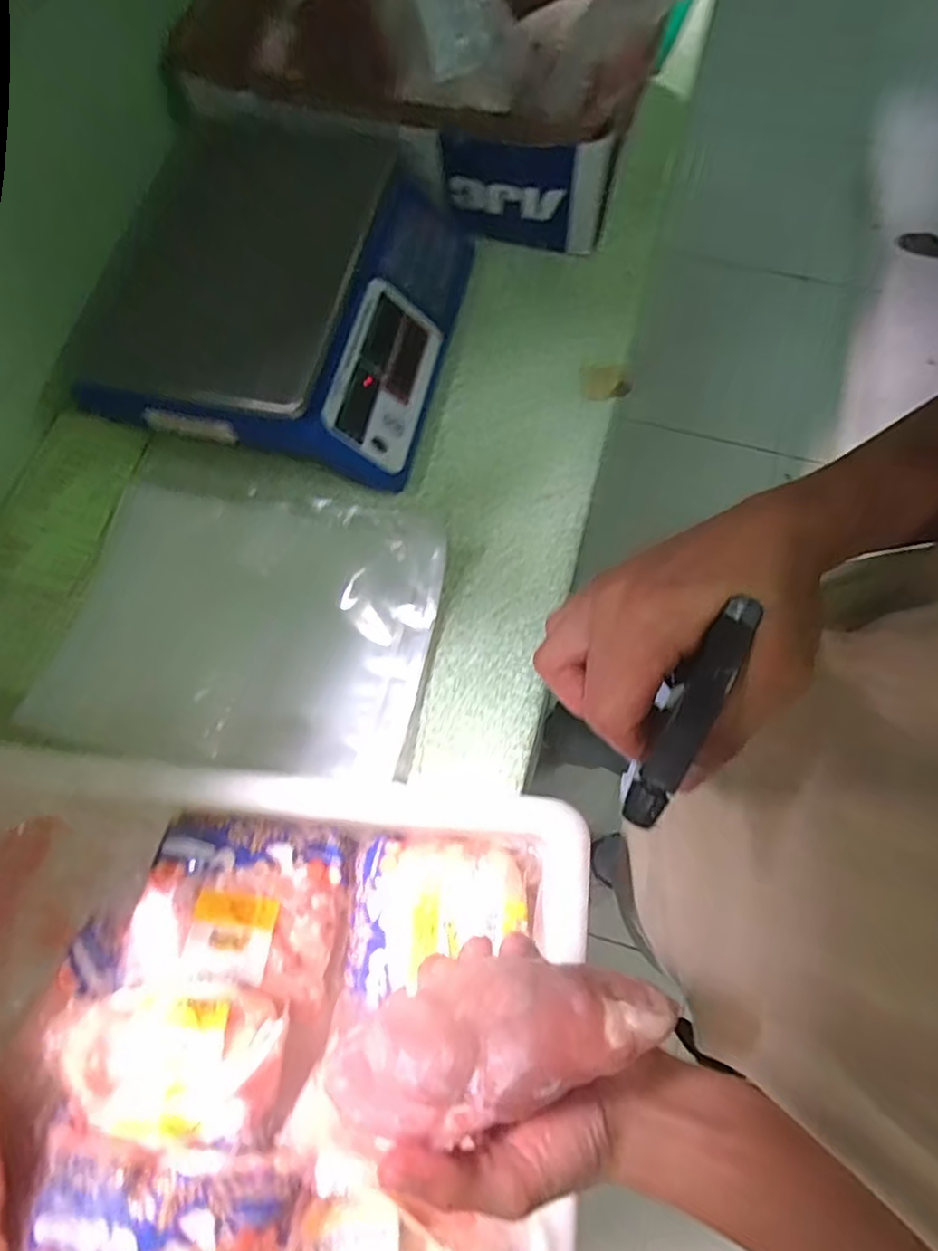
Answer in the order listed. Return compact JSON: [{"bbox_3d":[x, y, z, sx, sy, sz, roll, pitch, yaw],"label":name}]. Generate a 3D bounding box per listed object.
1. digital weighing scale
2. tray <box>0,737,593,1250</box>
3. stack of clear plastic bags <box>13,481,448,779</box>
[{"bbox_3d":[-0.176,-0.344,0.672,0.303,0.127,0.364,11,71,6],"label":"digital weighing scale"},{"bbox_3d":[-0.229,0.302,0.437,0.591,0.119,0.414,5,70,4],"label":"tray"},{"bbox_3d":[-0.205,-0.002,0.604,0.338,0.026,0.258,7,71,5],"label":"stack of clear plastic bags"}]

